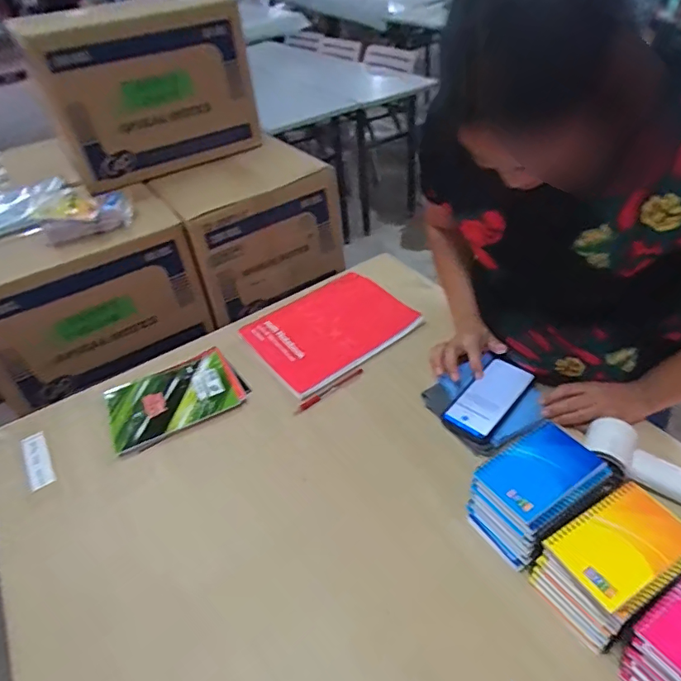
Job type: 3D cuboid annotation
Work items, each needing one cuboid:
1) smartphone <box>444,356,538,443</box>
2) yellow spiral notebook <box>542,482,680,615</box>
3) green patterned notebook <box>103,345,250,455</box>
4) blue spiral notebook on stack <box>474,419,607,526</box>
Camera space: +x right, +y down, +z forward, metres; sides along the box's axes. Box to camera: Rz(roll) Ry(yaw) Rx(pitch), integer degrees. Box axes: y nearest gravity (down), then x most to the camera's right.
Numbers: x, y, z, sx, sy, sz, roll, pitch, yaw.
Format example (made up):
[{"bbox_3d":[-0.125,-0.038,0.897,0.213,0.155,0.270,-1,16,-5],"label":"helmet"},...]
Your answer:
[{"bbox_3d":[0.229,0.089,0.770,0.077,0.014,0.150,28,56,34],"label":"smartphone"},{"bbox_3d":[0.294,0.208,0.522,0.136,0.006,0.085,-24,44,-19],"label":"yellow spiral notebook"},{"bbox_3d":[-0.283,0.093,0.855,0.217,0.017,0.149,-24,44,-19],"label":"green patterned notebook"},{"bbox_3d":[0.239,0.155,0.608,0.132,0.013,0.091,-26,45,-21],"label":"blue spiral notebook on stack"}]

